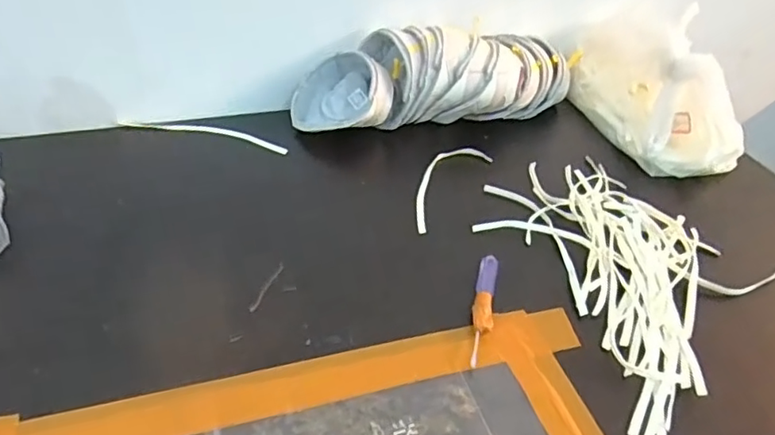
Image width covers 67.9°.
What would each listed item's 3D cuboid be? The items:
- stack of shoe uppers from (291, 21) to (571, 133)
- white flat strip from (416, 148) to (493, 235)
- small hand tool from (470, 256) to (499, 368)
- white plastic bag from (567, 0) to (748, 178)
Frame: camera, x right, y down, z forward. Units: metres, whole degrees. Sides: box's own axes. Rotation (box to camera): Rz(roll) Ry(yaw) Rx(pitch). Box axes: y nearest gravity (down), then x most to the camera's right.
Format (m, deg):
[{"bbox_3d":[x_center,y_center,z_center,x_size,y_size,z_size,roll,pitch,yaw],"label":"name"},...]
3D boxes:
[{"bbox_3d":[0.066,-0.170,0.711,0.359,0.104,0.106,-5,42,-13],"label":"stack of shoe uppers"},{"bbox_3d":[0.056,-0.039,0.633,0.056,0.013,0.161,26,44,21],"label":"white flat strip"},{"bbox_3d":[0.083,0.076,0.492,0.017,0.011,0.115,11,40,5],"label":"small hand tool"},{"bbox_3d":[0.337,-0.169,0.738,0.142,0.118,0.266,1,41,-7],"label":"white plastic bag"}]

